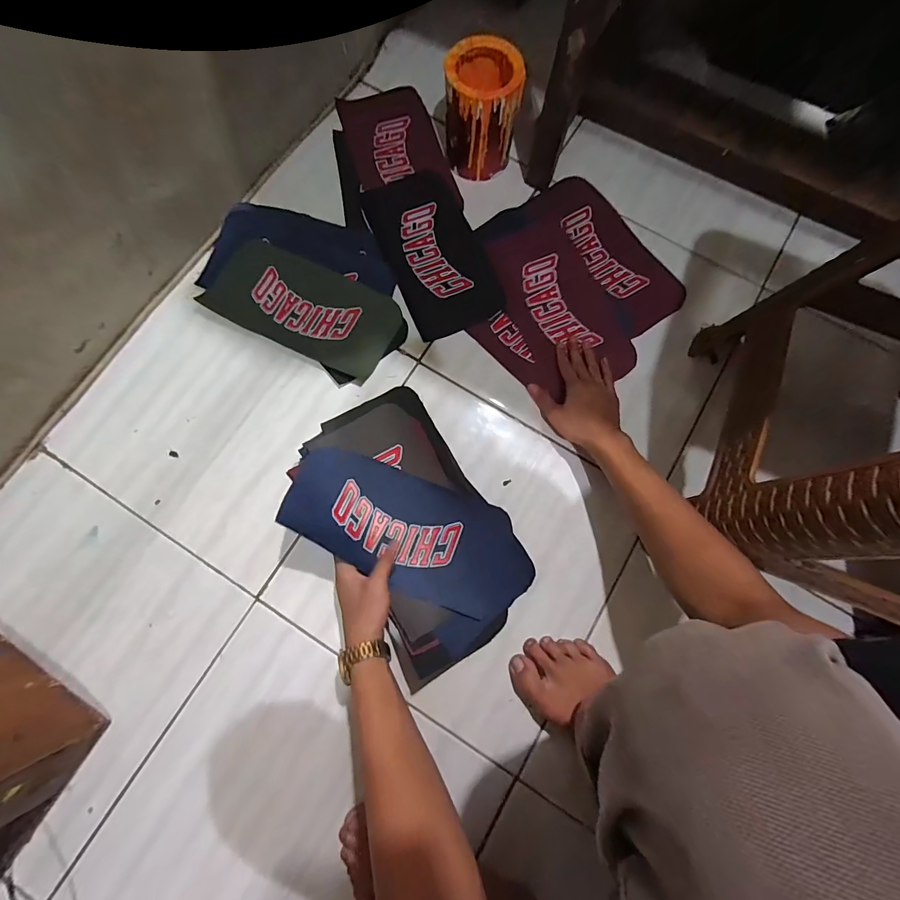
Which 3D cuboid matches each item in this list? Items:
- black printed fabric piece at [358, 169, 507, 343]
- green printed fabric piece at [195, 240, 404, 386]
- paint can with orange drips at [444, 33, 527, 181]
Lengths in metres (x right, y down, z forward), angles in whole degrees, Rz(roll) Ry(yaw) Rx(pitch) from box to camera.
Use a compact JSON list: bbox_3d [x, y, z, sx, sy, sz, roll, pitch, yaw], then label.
[{"bbox_3d":[-0.028,-0.321,0.665,0.147,0.009,0.285,-23,79,-6],"label":"black printed fabric piece"},{"bbox_3d":[-0.225,-0.224,0.636,0.291,0.006,0.145,26,79,5],"label":"green printed fabric piece"},{"bbox_3d":[0.050,-0.516,0.638,0.111,0.130,0.115,0,78,-1],"label":"paint can with orange drips"}]

